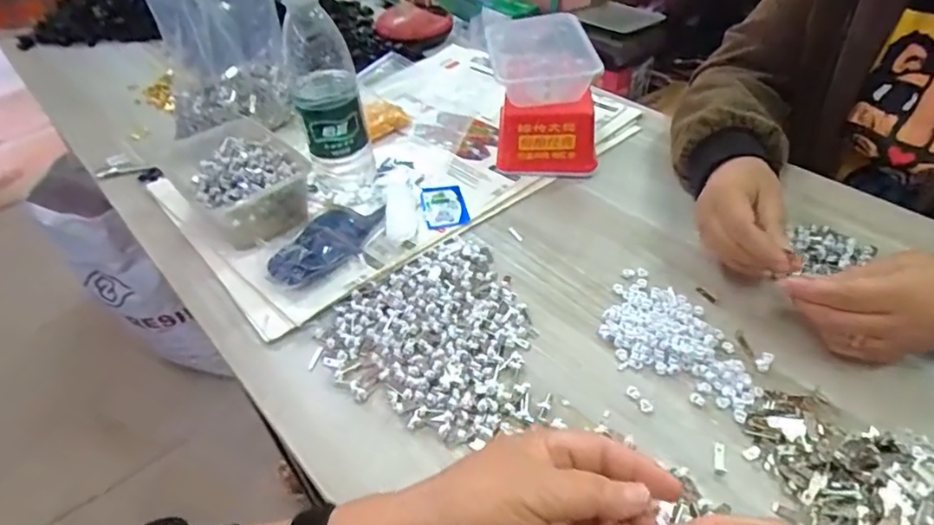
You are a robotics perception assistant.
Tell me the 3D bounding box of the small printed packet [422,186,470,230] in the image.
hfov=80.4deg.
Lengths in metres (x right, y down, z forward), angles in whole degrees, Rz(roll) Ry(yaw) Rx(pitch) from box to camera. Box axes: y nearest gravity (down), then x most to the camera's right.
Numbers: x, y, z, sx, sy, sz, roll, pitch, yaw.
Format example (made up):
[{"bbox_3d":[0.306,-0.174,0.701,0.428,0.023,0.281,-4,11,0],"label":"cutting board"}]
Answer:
[{"bbox_3d":[-0.025,-0.061,0.592,0.046,0.004,0.067,-9,43,-6],"label":"small printed packet"}]

